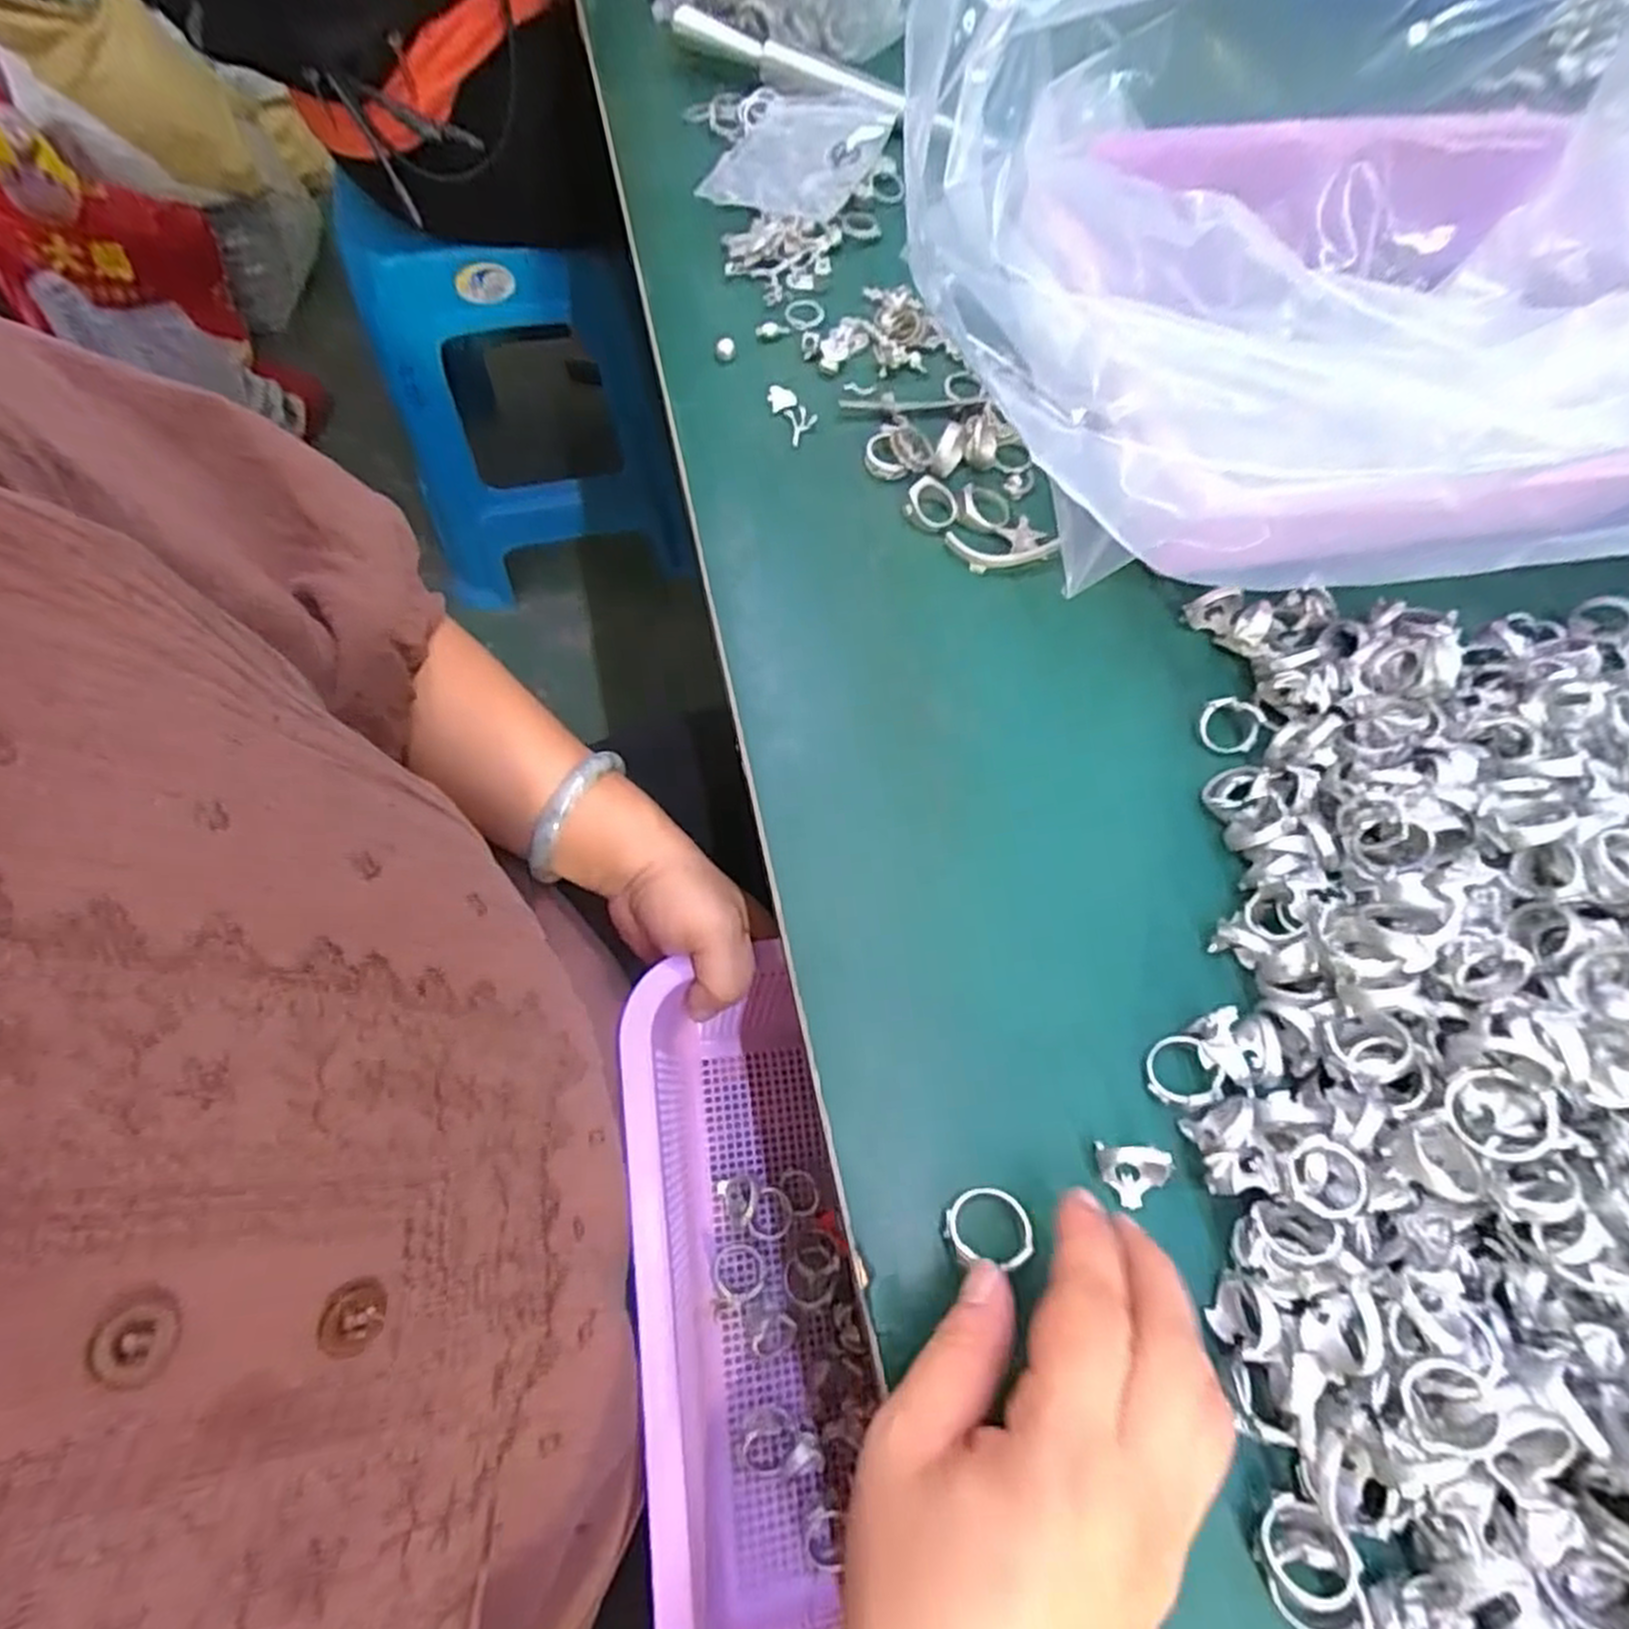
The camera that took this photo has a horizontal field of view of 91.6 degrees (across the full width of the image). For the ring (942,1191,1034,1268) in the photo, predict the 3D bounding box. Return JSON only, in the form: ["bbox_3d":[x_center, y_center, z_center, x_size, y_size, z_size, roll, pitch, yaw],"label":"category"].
[{"bbox_3d":[0.057,0.135,0.261,0.029,0.004,0.023,11,51,4],"label":"ring"}]

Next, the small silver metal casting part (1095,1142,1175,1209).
[{"bbox_3d":[0.107,0.121,0.264,0.024,0.019,0.018,6,68,-1],"label":"small silver metal casting part"}]

